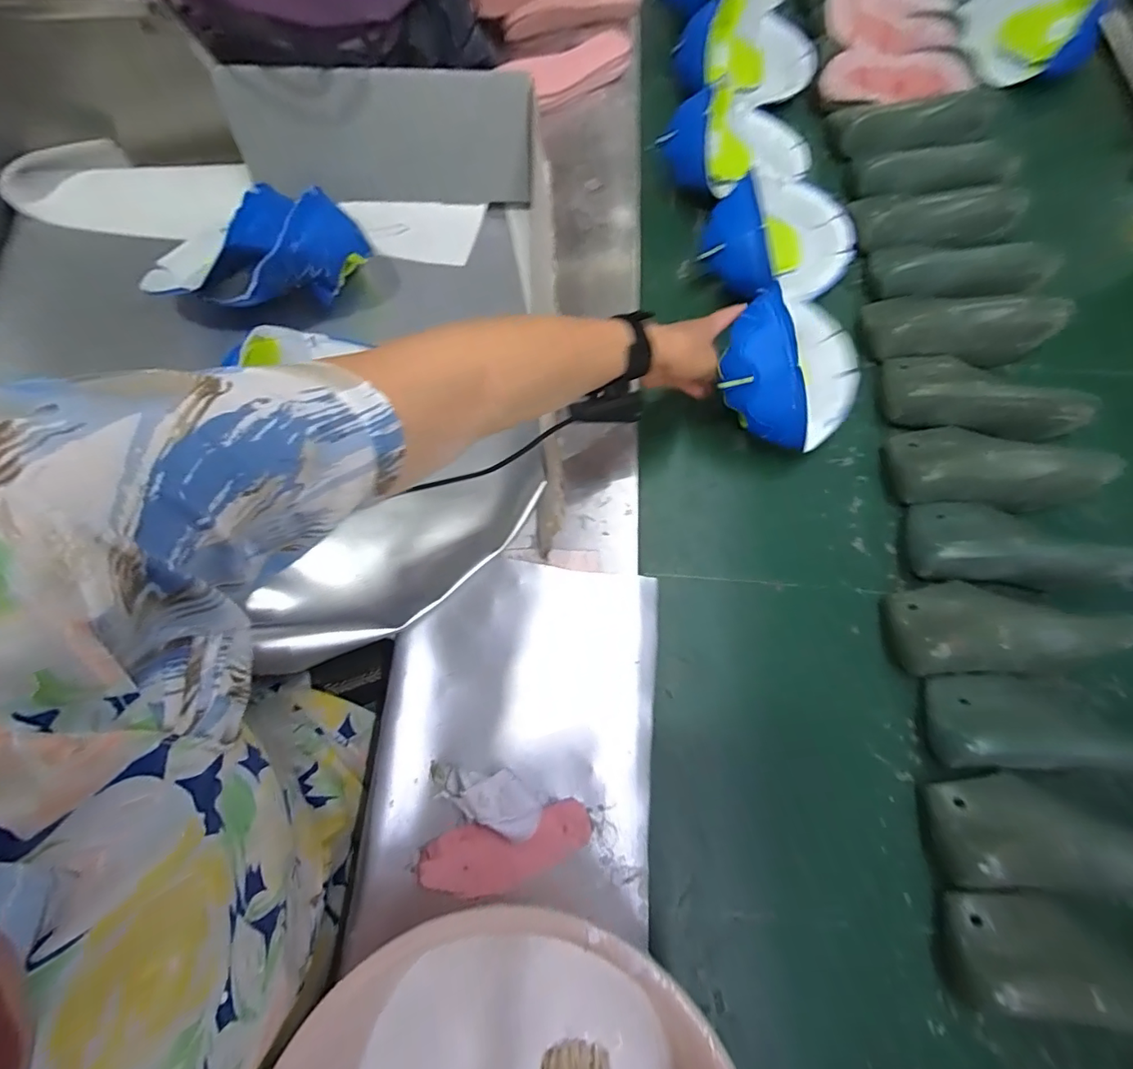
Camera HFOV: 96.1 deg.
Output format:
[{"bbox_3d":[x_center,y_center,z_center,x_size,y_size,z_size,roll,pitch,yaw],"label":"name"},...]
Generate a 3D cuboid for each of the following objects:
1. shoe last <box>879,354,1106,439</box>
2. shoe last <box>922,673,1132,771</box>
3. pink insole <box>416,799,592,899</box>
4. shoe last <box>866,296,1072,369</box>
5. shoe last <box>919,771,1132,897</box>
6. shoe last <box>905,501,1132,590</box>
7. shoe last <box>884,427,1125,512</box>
[{"bbox_3d":[0.485,-0.155,0.598,0.213,0.063,0.104,7,73,4],"label":"shoe last"},{"bbox_3d":[0.453,0.180,0.480,0.200,0.070,0.095,-2,72,1],"label":"shoe last"},{"bbox_3d":[-0.052,0.279,0.446,0.149,0.007,0.054,-13,73,-3],"label":"pink insole"},{"bbox_3d":[0.483,-0.258,0.626,0.212,0.068,0.082,5,73,3],"label":"shoe last"},{"bbox_3d":[0.438,0.266,0.450,0.204,0.066,0.096,-4,72,0],"label":"shoe last"},{"bbox_3d":[0.475,0.010,0.536,0.209,0.073,0.089,3,73,2],"label":"shoe last"},{"bbox_3d":[0.477,-0.075,0.566,0.211,0.066,0.091,5,73,3],"label":"shoe last"}]

